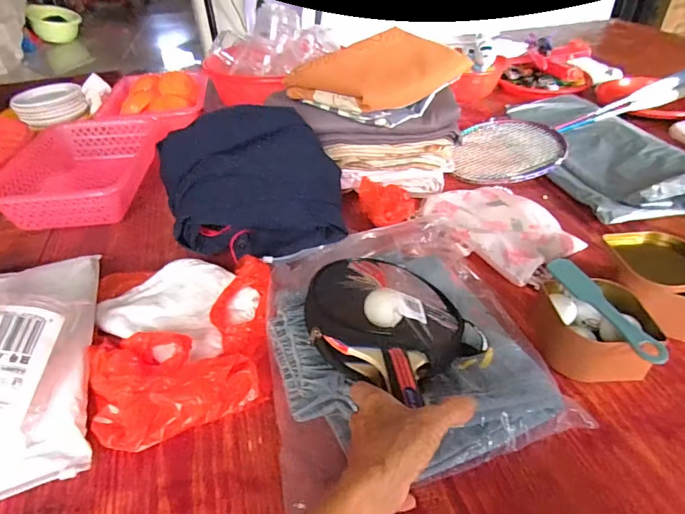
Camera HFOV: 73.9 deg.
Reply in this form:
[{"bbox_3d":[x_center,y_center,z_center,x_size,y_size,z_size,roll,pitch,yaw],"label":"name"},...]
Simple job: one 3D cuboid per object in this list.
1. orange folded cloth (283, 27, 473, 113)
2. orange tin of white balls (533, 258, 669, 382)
[{"bbox_3d":[0.069,-0.318,0.778,0.263,0.058,0.180,-27,45,-27],"label":"orange folded cloth"},{"bbox_3d":[0.276,0.076,0.501,0.117,0.070,0.105,15,42,22],"label":"orange tin of white balls"}]

